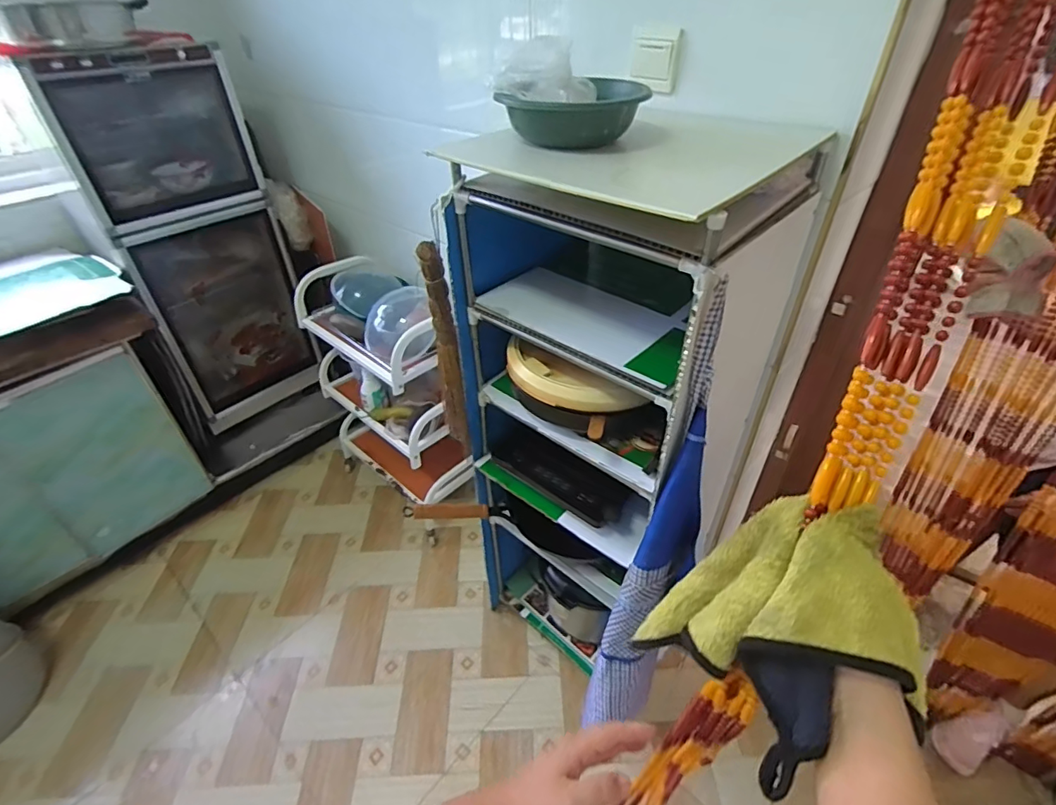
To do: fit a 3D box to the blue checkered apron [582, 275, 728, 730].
[{"bbox_3d":[0.175,0.248,0.740,0.104,0.787,0.172,21,45,25],"label":"blue checkered apron"}]

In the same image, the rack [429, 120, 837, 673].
[{"bbox_3d":[0.167,0.127,1.104,0.450,1.229,0.416,28,48,31],"label":"rack"}]

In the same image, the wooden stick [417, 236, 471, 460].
[{"bbox_3d":[-0.152,-0.078,0.952,0.041,0.457,0.033,-19,43,-19],"label":"wooden stick"}]

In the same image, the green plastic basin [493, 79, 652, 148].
[{"bbox_3d":[0.066,-0.419,0.729,0.190,0.058,0.190,-1,40,1],"label":"green plastic basin"}]

